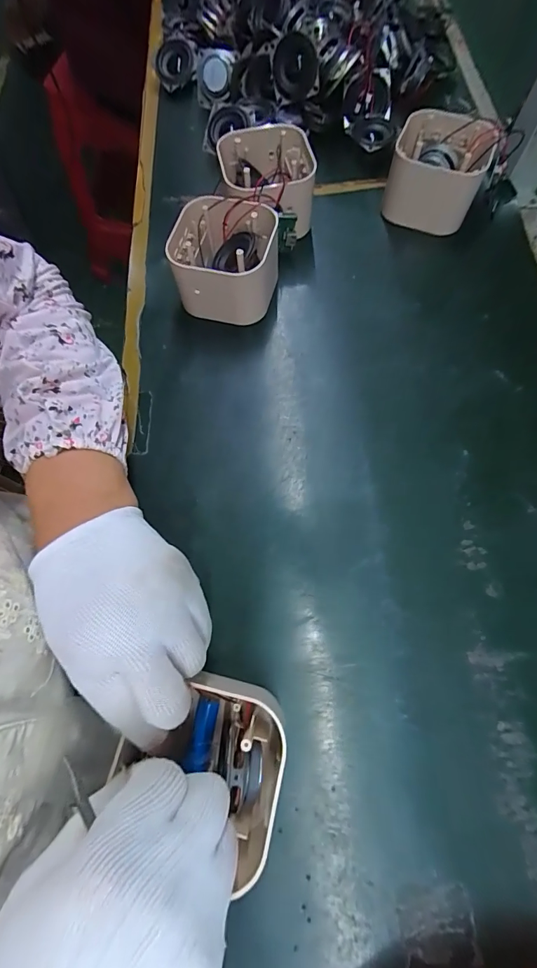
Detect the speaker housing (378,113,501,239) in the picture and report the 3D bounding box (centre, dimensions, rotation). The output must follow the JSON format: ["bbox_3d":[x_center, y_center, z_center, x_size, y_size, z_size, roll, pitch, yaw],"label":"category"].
[{"bbox_3d":[0.168,-0.312,0.397,0.089,0.068,0.083,14,70,7],"label":"speaker housing"}]

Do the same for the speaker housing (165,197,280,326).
[{"bbox_3d":[-0.040,-0.207,0.372,0.096,0.065,0.095,1,69,2],"label":"speaker housing"}]

